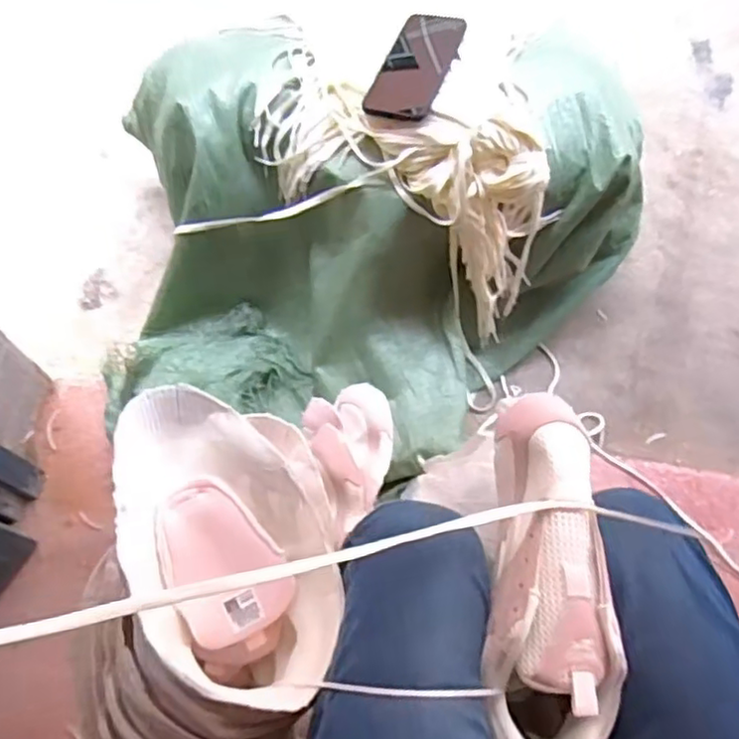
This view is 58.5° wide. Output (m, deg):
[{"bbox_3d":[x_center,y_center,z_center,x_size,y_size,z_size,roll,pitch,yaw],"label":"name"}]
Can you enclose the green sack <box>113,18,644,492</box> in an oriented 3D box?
[{"bbox_3d":[0.016,-0.147,0.905,0.713,0.312,0.510,2,66,0],"label":"green sack"}]

